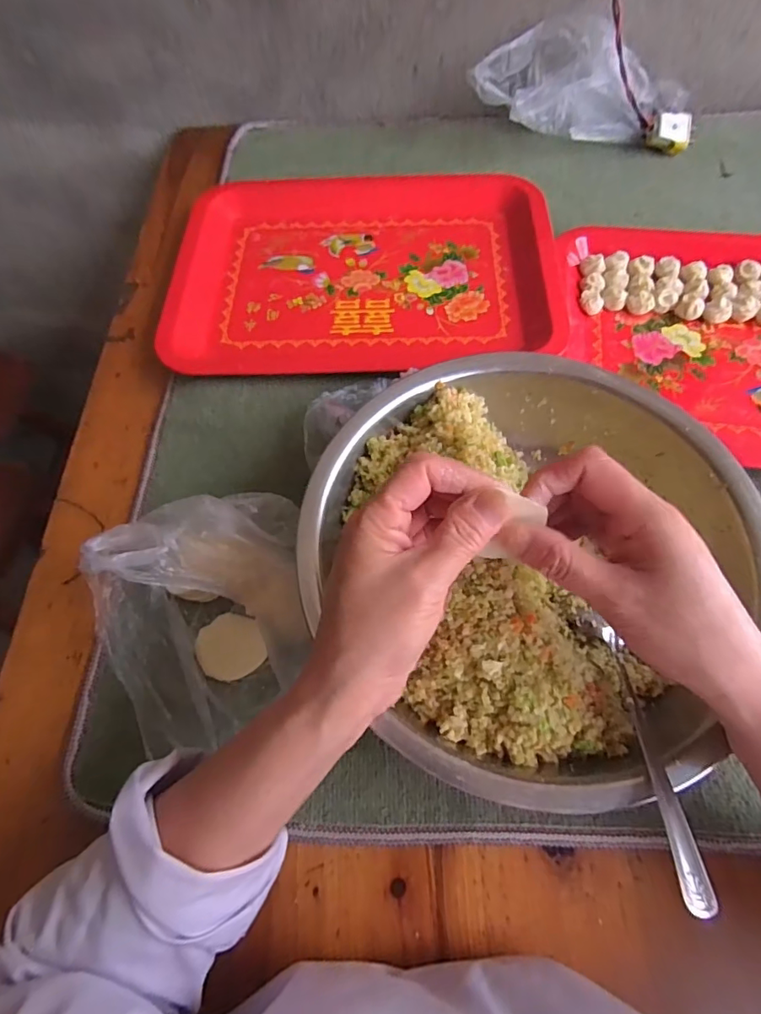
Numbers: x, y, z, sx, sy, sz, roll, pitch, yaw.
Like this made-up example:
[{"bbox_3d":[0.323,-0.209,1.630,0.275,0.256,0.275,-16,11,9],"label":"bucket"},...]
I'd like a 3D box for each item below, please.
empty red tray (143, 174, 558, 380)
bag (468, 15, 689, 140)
[{"bbox_3d":[-0.018,-0.256,0.512,0.374,0.022,0.293,-1,65,3],"label":"empty red tray"},{"bbox_3d":[0.224,-0.482,0.568,0.236,0.096,0.106,-13,65,-3],"label":"bag"}]

